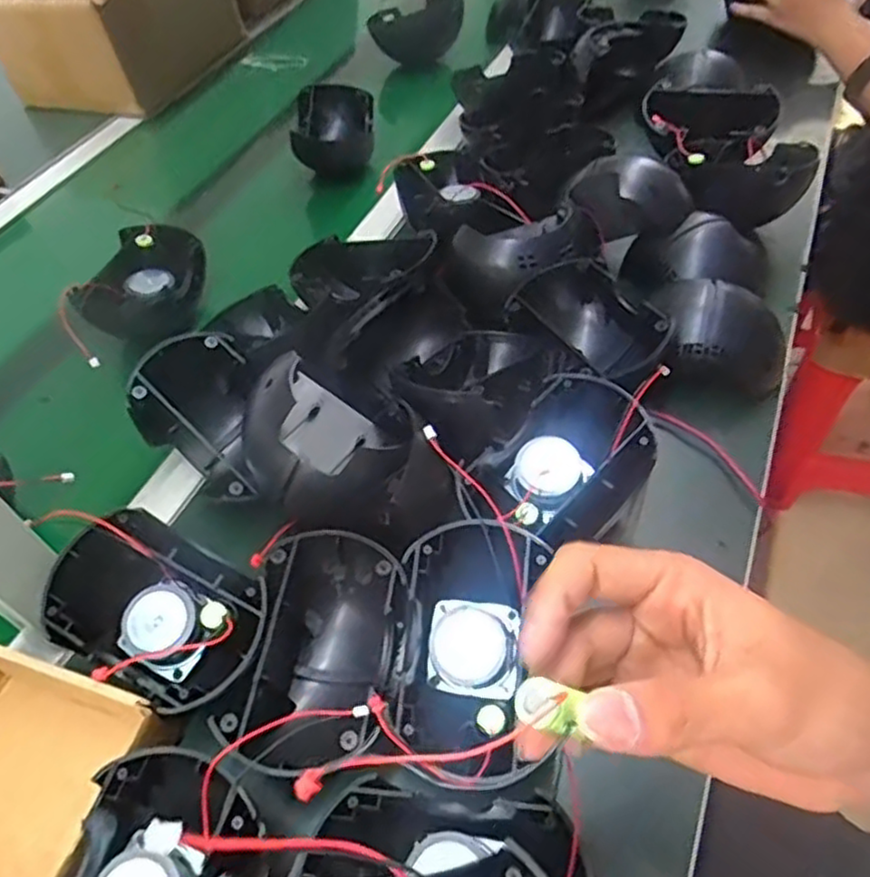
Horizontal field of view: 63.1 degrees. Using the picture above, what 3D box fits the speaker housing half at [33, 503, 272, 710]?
[{"bbox_3d":[-0.167,0.105,0.433,0.135,0.066,0.097,22,56,22],"label":"speaker housing half"}]

